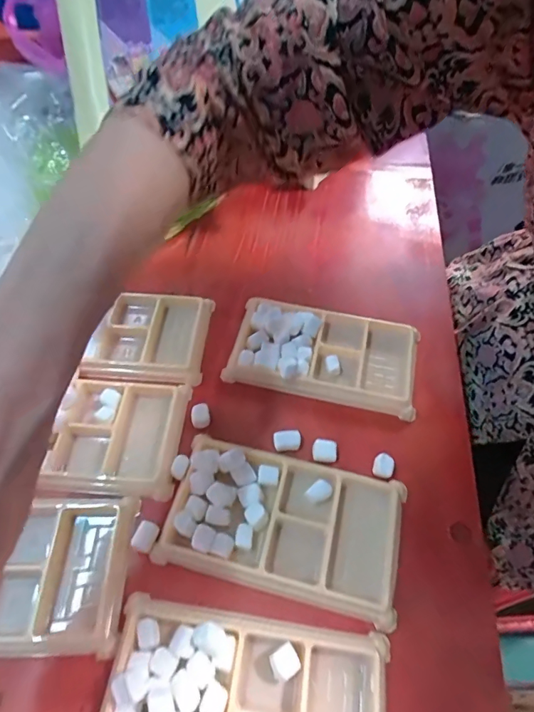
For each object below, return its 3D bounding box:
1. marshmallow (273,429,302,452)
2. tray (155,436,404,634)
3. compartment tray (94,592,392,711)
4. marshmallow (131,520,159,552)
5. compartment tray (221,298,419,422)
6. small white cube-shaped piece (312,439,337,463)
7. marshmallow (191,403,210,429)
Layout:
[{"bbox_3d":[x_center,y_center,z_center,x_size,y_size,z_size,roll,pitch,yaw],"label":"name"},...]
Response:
[{"bbox_3d":[0.013,0.056,0.287,0.018,0.008,0.013,1,55,-1],"label":"marshmallow"},{"bbox_3d":[0.010,0.095,0.257,0.135,0.011,0.078,12,56,7],"label":"tray"},{"bbox_3d":[-0.012,0.166,0.205,0.138,0.015,0.074,8,55,4],"label":"compartment tray"},{"bbox_3d":[-0.070,0.104,0.251,0.011,0.009,0.015,18,57,10],"label":"marshmallow"},{"bbox_3d":[0.042,-0.005,0.323,0.133,0.020,0.077,12,56,6],"label":"compartment tray"},{"bbox_3d":[0.037,0.062,0.283,0.015,0.008,0.013,8,55,4],"label":"small white cube-shaped piece"},{"bbox_3d":[-0.045,0.040,0.294,0.012,0.009,0.014,-8,56,-7],"label":"marshmallow"}]

